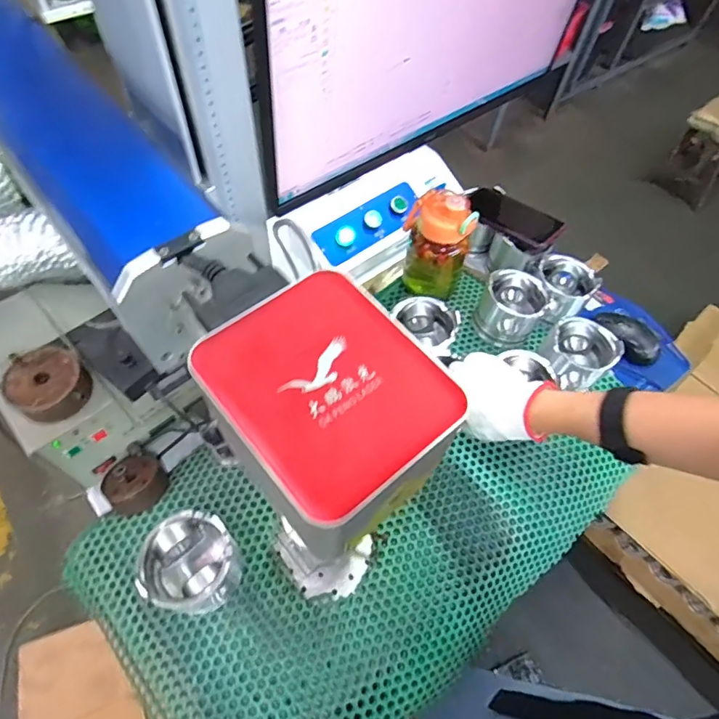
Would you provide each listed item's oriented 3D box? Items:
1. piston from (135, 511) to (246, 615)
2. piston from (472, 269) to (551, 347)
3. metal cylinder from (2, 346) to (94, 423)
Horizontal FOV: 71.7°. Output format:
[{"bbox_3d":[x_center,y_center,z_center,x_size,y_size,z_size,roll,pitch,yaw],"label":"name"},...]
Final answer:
[{"bbox_3d":[-0.180,0.220,0.535,0.093,0.081,0.090,2,58,-3],"label":"piston"},{"bbox_3d":[0.230,-0.077,0.746,0.098,0.075,0.094,2,58,-3],"label":"piston"},{"bbox_3d":[-0.319,0.027,0.512,0.070,0.032,0.074,2,58,-3],"label":"metal cylinder"}]

